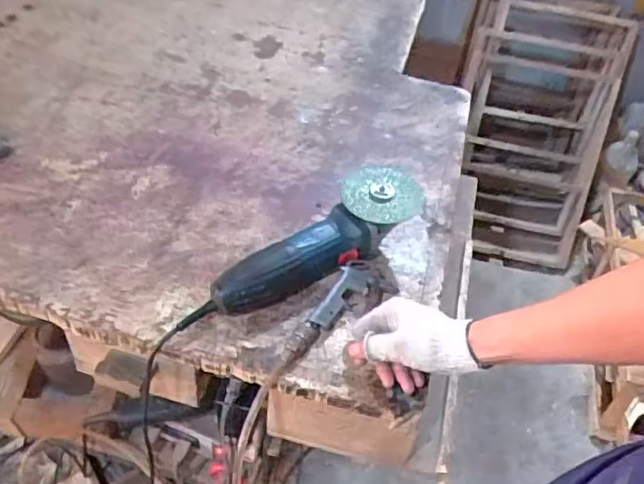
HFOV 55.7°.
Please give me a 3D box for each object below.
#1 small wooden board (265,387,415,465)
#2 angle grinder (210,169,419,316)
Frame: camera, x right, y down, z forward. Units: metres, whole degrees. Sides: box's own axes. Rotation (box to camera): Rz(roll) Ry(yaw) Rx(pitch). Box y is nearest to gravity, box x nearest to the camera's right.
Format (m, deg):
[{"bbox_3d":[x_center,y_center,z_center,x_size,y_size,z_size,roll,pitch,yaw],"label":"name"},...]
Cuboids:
[{"bbox_3d":[0.019,0.215,0.702,0.166,0.117,0.015,11,47,3],"label":"small wooden board"},{"bbox_3d":[-0.001,0.000,0.731,0.287,0.082,0.083,-33,57,-12],"label":"angle grinder"}]

